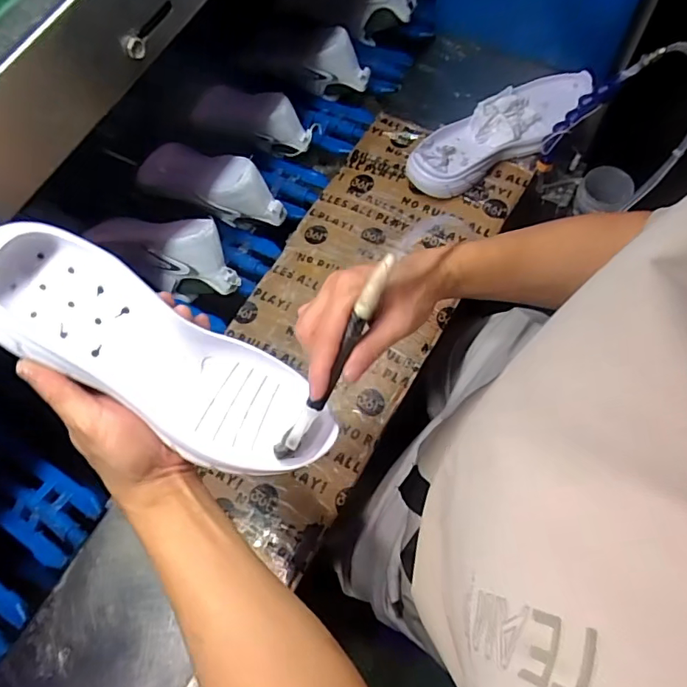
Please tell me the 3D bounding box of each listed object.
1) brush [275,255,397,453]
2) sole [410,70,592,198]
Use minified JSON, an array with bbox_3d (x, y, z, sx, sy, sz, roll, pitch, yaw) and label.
[{"bbox_3d":[-0.008,0.017,0.389,0.016,0.016,0.175,32,105,12],"label":"brush"},{"bbox_3d":[0.221,-0.298,0.710,0.276,0.040,0.092,-31,73,-8],"label":"sole"}]

